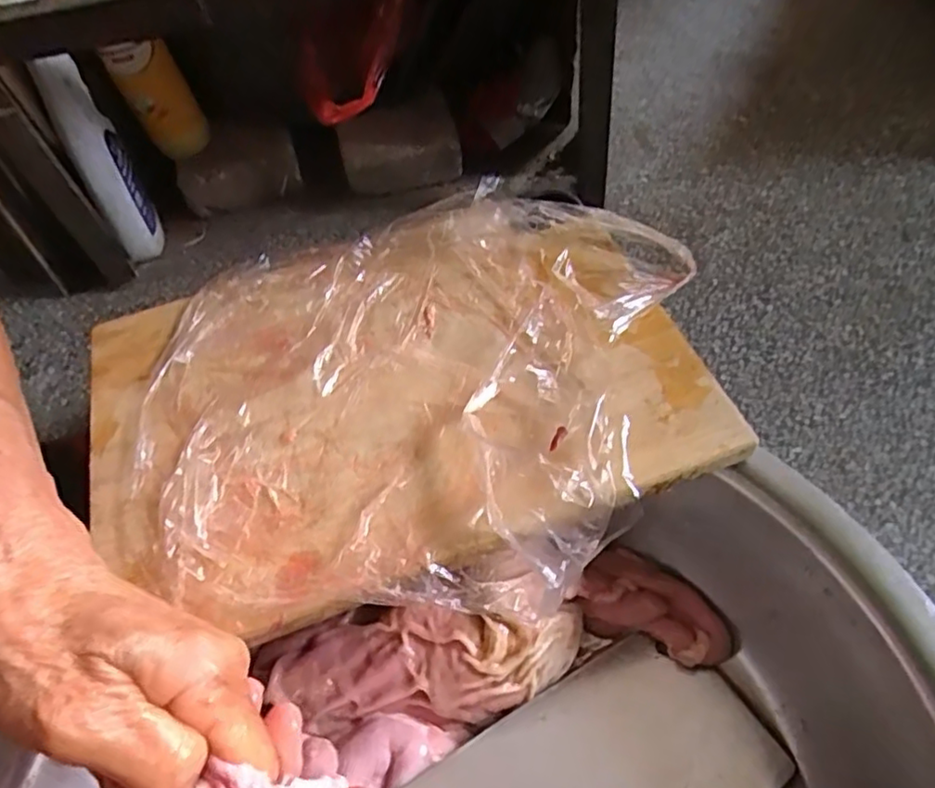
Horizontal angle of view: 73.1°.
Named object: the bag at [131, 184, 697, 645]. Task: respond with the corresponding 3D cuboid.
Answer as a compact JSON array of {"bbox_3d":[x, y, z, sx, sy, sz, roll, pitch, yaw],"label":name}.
[{"bbox_3d":[-0.022,-0.011,0.348,0.325,0.041,0.247,-13,55,-4],"label":"bag"}]

